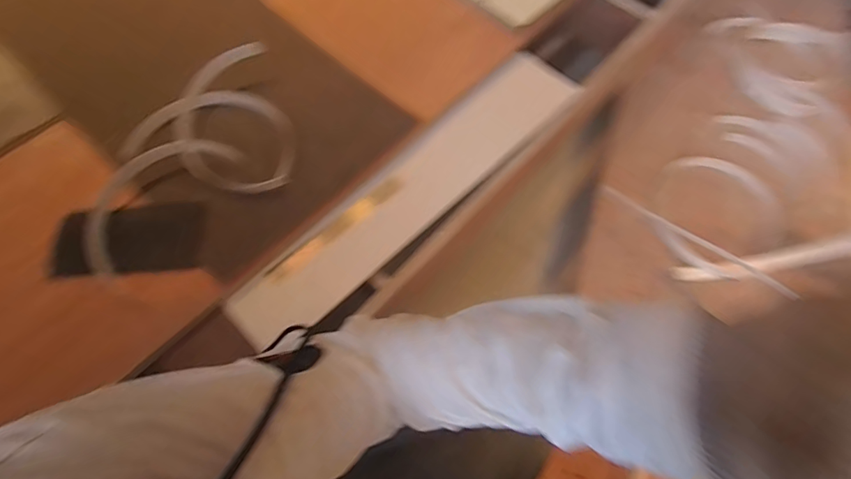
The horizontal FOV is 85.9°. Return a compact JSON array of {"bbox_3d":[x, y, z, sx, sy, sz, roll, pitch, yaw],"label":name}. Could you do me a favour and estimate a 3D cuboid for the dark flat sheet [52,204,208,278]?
[{"bbox_3d":[-0.388,-0.002,0.598,0.185,0.016,0.089,-4,65,-3],"label":"dark flat sheet"}]

